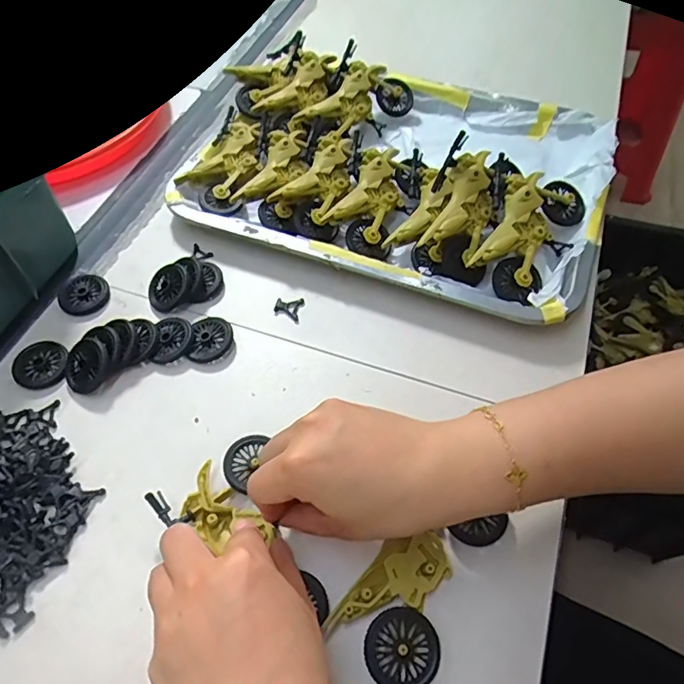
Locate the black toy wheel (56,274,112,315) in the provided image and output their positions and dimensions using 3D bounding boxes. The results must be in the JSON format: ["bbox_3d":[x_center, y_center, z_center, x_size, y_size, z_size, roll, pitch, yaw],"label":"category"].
[{"bbox_3d":[-0.203,-0.038,0.412,0.037,0.007,0.037,-1,56,1],"label":"black toy wheel"}]

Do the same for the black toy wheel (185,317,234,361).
[{"bbox_3d":[-0.095,-0.001,0.382,0.030,0.008,0.035,3,56,4],"label":"black toy wheel"}]

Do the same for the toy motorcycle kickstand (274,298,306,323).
[{"bbox_3d":[-0.041,-0.026,0.403,0.021,0.004,0.020,12,59,9],"label":"toy motorcycle kickstand"}]

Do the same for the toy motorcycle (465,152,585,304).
[{"bbox_3d":[0.142,-0.093,0.401,0.070,0.034,0.118,22,59,16],"label":"toy motorcycle"}]

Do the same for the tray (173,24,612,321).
[{"bbox_3d":[0.047,-0.161,0.459,0.352,0.052,0.256,18,58,14],"label":"tray"}]

